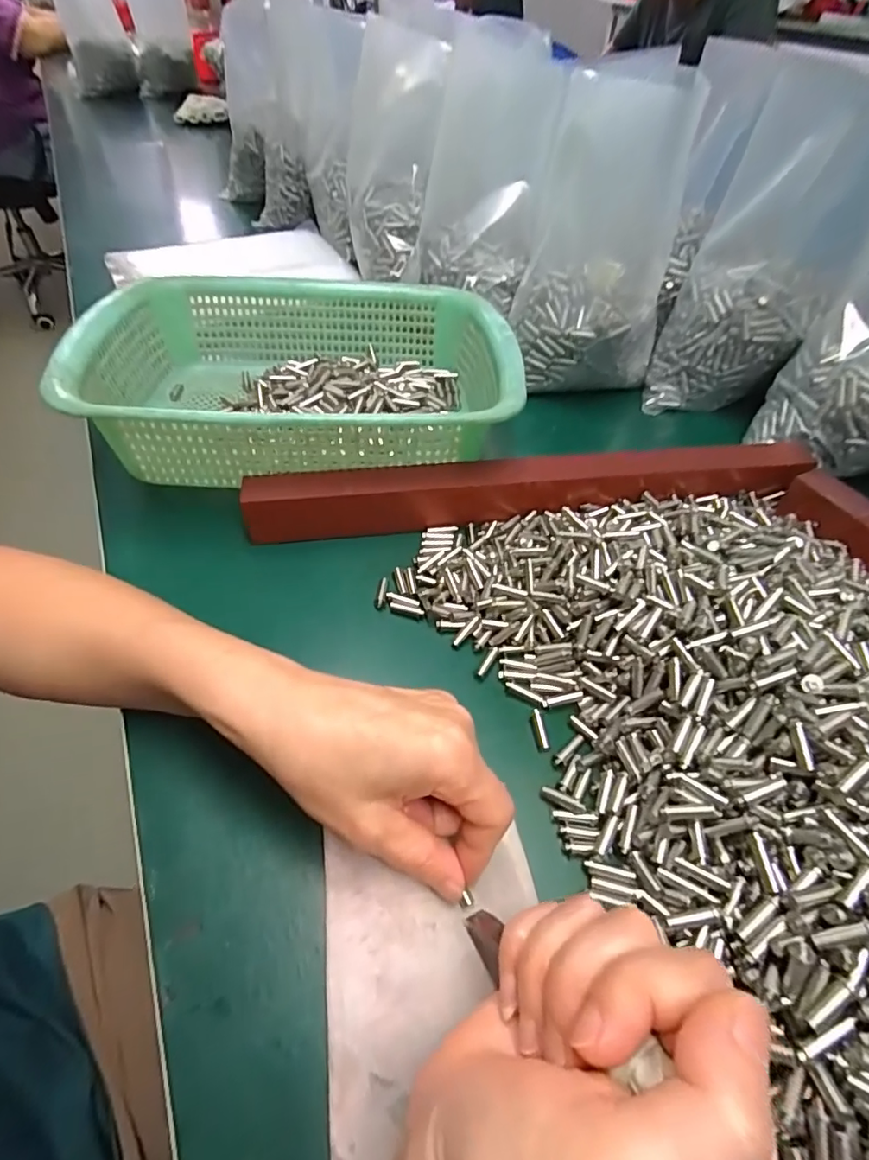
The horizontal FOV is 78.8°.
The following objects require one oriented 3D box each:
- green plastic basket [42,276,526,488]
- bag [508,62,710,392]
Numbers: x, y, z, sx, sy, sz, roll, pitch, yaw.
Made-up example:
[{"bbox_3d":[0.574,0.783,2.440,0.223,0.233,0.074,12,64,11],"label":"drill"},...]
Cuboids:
[{"bbox_3d":[-0.092,-0.156,0.403,0.289,0.086,0.223,-4,51,-5],"label":"green plastic basket"},{"bbox_3d":[0.140,-0.279,0.445,0.126,0.230,0.074,10,19,7],"label":"bag"}]

